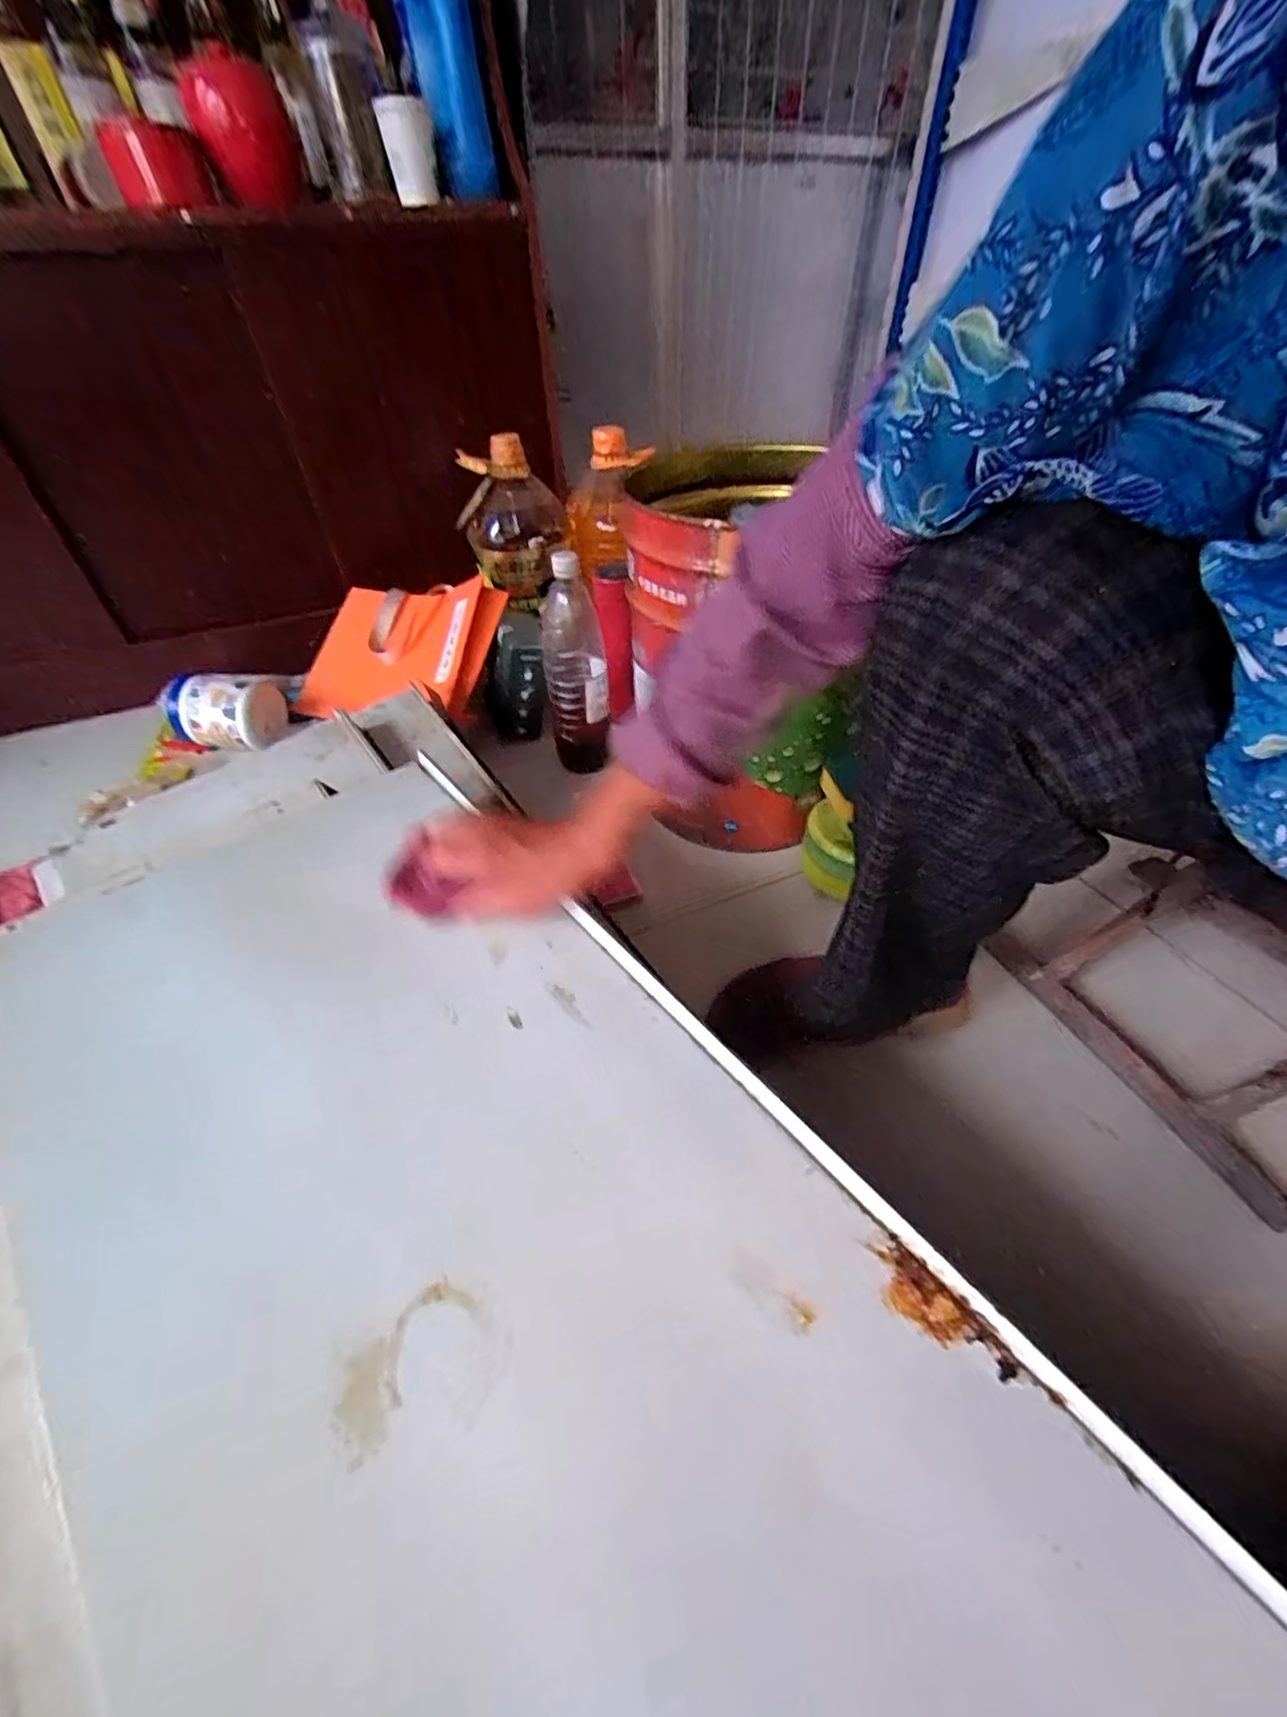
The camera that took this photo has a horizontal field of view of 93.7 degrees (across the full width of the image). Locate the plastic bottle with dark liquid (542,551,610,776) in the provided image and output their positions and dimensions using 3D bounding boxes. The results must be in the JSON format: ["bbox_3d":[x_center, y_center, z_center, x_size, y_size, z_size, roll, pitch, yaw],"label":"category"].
[{"bbox_3d":[-0.087,-0.247,0.791,0.080,0.270,0.072,-6,44,-4],"label":"plastic bottle with dark liquid"}]

